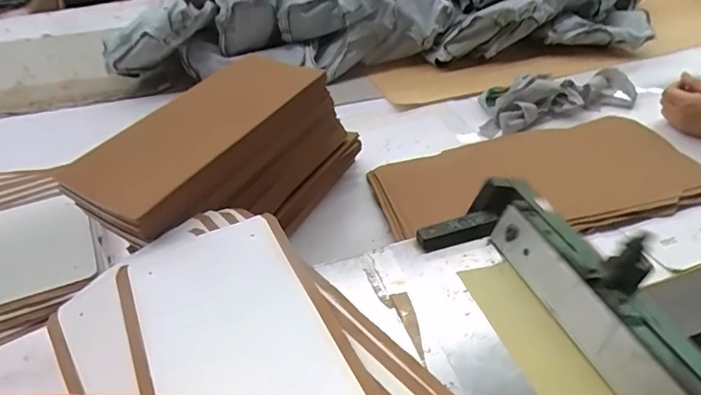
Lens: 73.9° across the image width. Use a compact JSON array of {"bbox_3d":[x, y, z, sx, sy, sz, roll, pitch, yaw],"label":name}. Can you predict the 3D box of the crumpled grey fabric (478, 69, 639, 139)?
[{"bbox_3d":[0.355,-0.173,0.812,0.300,0.072,0.116,-14,43,-12],"label":"crumpled grey fabric"}]

